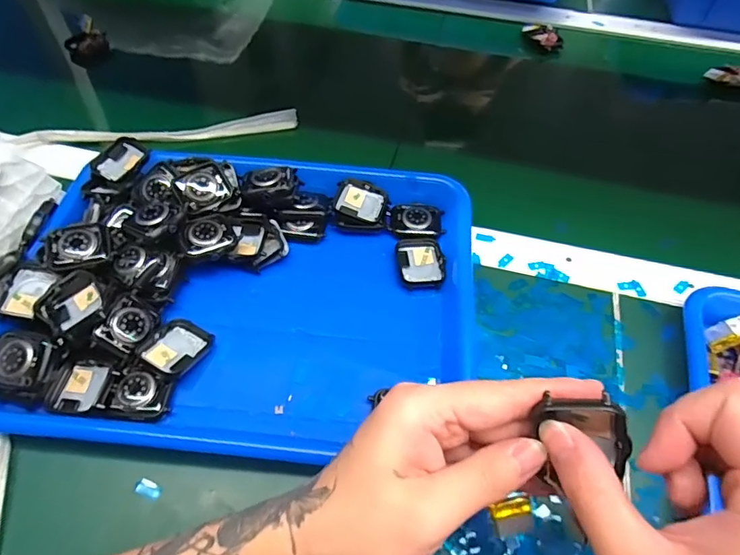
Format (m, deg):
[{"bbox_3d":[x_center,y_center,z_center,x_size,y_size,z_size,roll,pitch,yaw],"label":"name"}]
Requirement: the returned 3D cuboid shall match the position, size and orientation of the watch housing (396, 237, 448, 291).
[{"bbox_3d":[0.041,-0.013,0.386,0.037,0.011,0.047,-1,55,-2],"label":"watch housing"}]

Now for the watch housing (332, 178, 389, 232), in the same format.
[{"bbox_3d":[-0.008,-0.061,0.416,0.046,0.013,0.044,13,72,0],"label":"watch housing"}]

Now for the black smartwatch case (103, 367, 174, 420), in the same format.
[{"bbox_3d":[-0.152,0.075,0.314,0.037,0.011,0.030,9,56,5],"label":"black smartwatch case"}]

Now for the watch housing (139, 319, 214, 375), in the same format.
[{"bbox_3d":[-0.134,0.049,0.336,0.036,0.009,0.043,33,45,9],"label":"watch housing"}]

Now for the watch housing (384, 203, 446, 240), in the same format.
[{"bbox_3d":[0.040,-0.049,0.414,0.048,0.009,0.034,7,55,4],"label":"watch housing"}]

